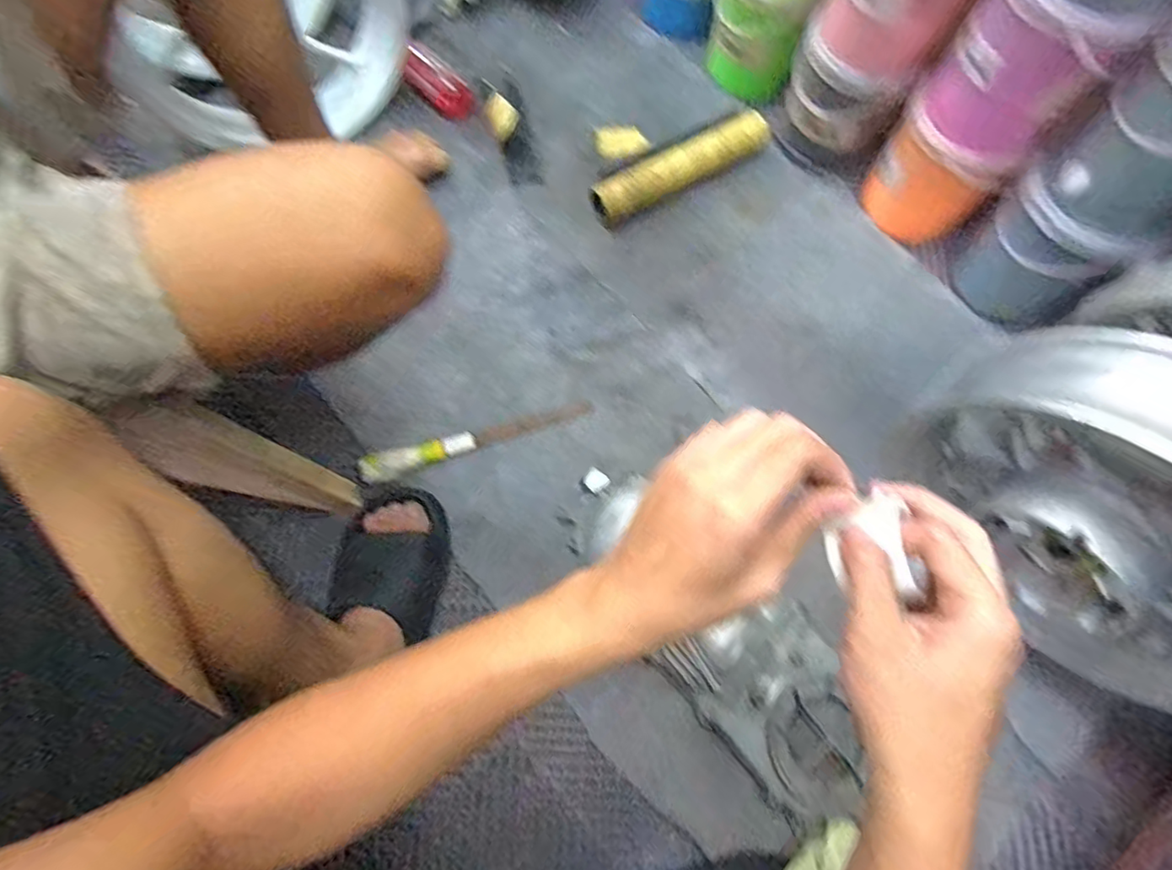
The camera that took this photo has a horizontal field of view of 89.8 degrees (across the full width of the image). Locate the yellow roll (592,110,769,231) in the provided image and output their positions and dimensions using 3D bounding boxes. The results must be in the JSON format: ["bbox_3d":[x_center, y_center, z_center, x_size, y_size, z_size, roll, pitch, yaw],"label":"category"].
[{"bbox_3d":[0.138,-0.394,0.861,0.284,0.043,0.060,-31,76,-10],"label":"yellow roll"}]

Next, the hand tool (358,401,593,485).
[{"bbox_3d":[-0.137,0.002,0.746,0.292,0.021,0.033,-19,74,-7],"label":"hand tool"}]

